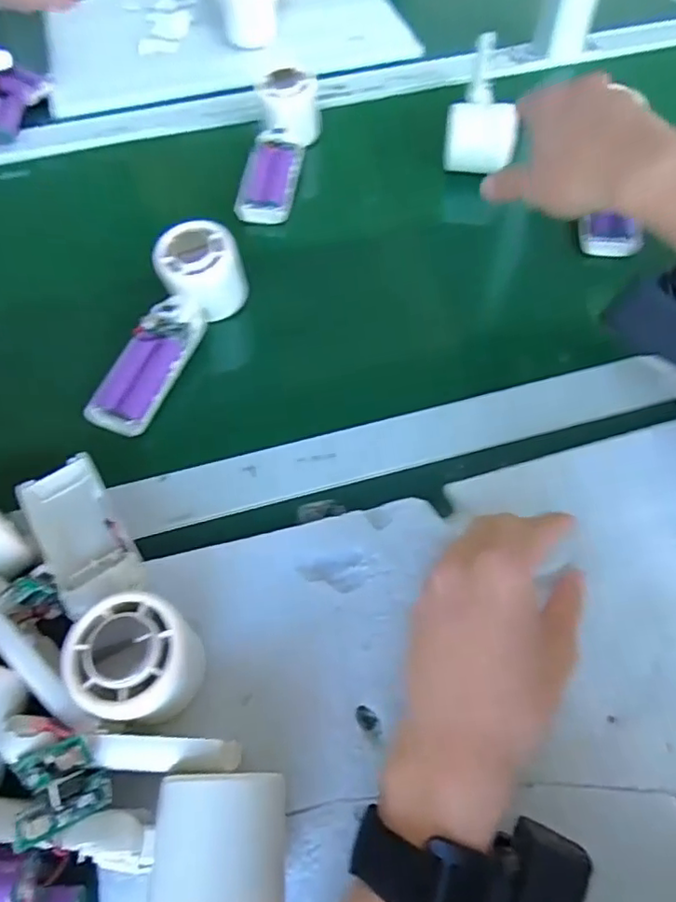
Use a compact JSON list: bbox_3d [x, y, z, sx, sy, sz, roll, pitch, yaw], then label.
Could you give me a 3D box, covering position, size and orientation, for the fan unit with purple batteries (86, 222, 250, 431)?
[{"bbox_3d":[-0.126,-0.089,0.432,0.059,0.043,0.167,22,77,11],"label":"fan unit with purple batteries"}]

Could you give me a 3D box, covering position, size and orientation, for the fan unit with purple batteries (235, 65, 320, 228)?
[{"bbox_3d":[-0.057,-0.285,0.537,0.056,0.069,0.159,11,55,3],"label":"fan unit with purple batteries"}]

